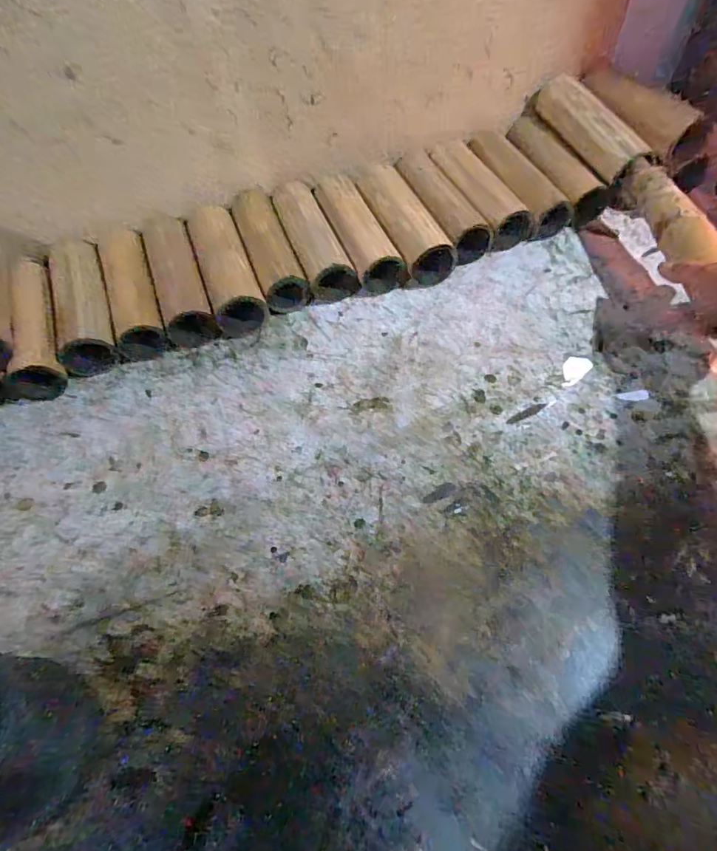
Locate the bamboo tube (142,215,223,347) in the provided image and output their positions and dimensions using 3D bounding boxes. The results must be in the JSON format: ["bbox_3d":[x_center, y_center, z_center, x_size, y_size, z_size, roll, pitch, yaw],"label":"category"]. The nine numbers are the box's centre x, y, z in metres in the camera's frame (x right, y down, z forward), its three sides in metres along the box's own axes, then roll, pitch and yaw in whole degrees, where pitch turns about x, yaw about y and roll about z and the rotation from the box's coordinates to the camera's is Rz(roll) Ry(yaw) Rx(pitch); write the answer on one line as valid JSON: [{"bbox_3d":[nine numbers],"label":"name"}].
[{"bbox_3d":[-0.209,-0.168,0.559,0.055,0.052,0.186,-21,58,-8],"label":"bamboo tube"}]

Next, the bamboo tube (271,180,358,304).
[{"bbox_3d":[-0.057,-0.224,0.585,0.054,0.052,0.178,-20,58,-8],"label":"bamboo tube"}]

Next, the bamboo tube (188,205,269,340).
[{"bbox_3d":[-0.159,-0.186,0.572,0.056,0.050,0.195,-21,58,-8],"label":"bamboo tube"}]

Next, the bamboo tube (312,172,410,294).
[{"bbox_3d":[-0.002,-0.232,0.582,0.057,0.049,0.188,-21,57,-9],"label":"bamboo tube"}]

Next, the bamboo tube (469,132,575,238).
[{"bbox_3d":[0.200,-0.311,0.618,0.059,0.051,0.191,-19,58,-7],"label":"bamboo tube"}]

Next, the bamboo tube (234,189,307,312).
[{"bbox_3d":[-0.110,-0.212,0.584,0.052,0.050,0.183,-20,58,-8],"label":"bamboo tube"}]

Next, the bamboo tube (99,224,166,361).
[{"bbox_3d":[-0.266,-0.157,0.565,0.053,0.050,0.189,-19,57,-7],"label":"bamboo tube"}]

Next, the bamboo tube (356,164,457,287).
[{"bbox_3d":[0.051,-0.249,0.594,0.060,0.059,0.204,-21,56,-9],"label":"bamboo tube"}]

